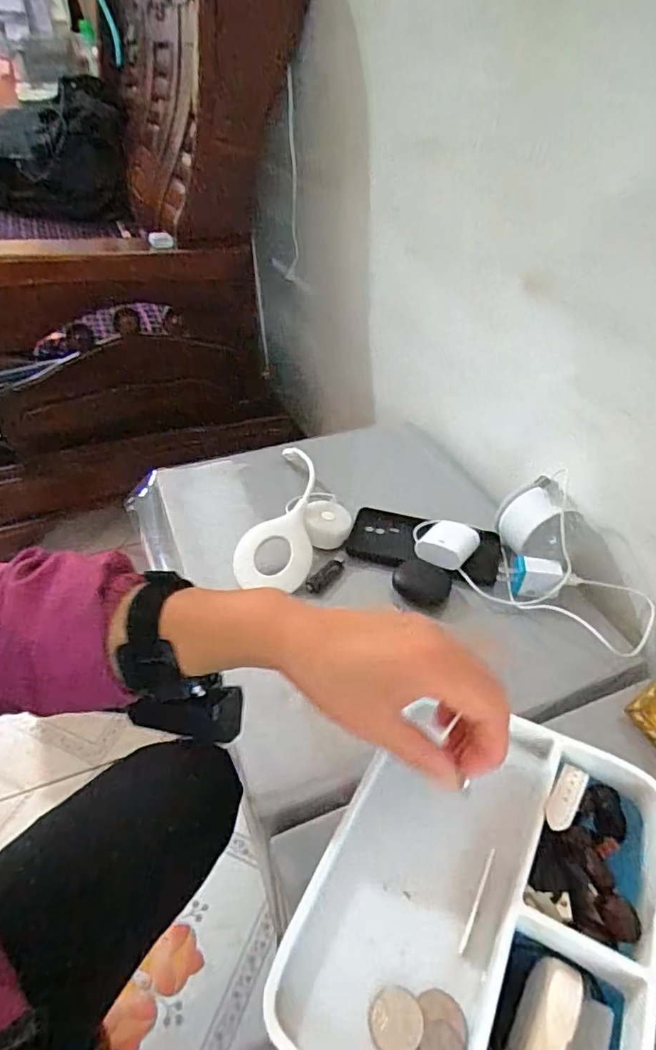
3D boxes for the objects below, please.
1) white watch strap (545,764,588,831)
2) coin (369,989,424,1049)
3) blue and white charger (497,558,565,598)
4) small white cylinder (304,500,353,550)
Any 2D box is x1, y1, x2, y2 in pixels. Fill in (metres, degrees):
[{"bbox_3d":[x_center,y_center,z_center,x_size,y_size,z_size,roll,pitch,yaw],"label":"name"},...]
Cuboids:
[{"bbox_3d":[0.134,0.151,0.314,0.016,0.006,0.050,29,33,28],"label":"white watch strap"},{"bbox_3d":[0.031,0.224,0.251,0.023,0.004,0.022,1,42,-1],"label":"coin"},{"bbox_3d":[0.208,0.055,0.577,0.058,0.036,0.030,9,42,9],"label":"blue and white charger"},{"bbox_3d":[0.002,0.001,0.646,0.053,0.038,0.055,6,42,5],"label":"small white cylinder"}]

